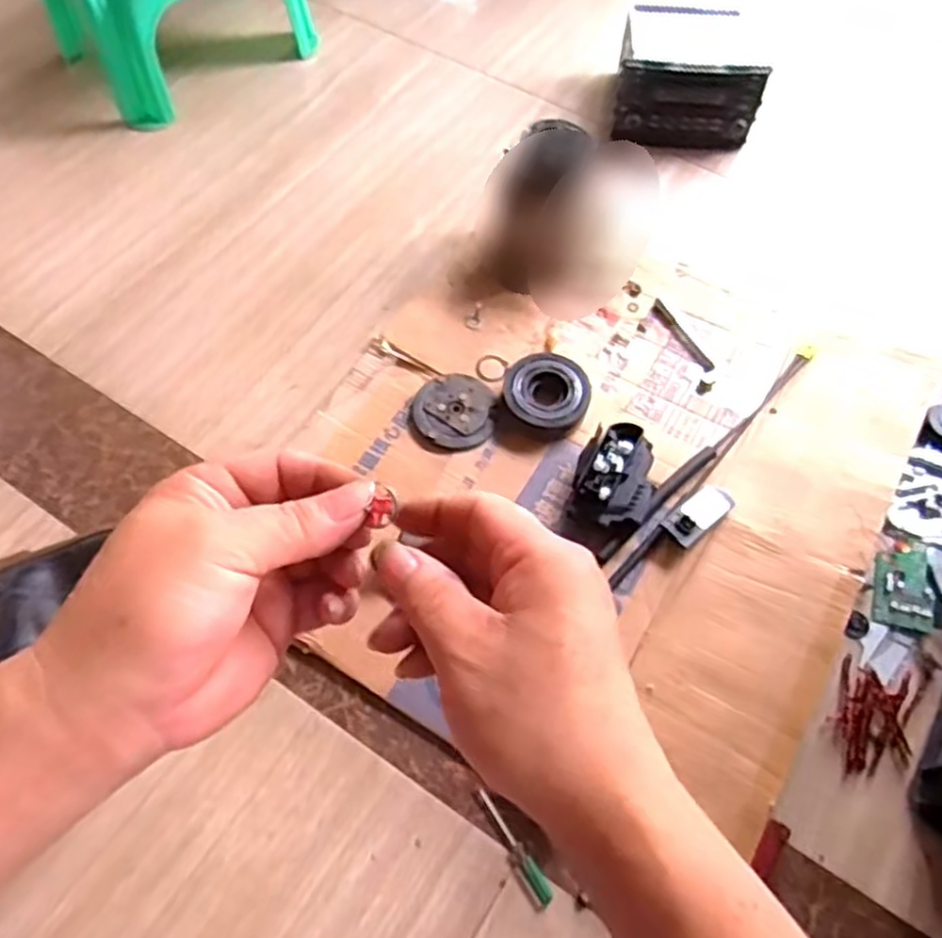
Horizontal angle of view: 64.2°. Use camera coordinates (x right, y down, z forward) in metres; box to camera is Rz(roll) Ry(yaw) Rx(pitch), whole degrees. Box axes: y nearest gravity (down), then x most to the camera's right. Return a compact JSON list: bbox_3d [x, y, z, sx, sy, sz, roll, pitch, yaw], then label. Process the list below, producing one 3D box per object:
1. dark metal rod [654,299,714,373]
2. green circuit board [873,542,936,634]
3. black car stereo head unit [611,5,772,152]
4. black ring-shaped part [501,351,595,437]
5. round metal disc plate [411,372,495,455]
[{"bbox_3d":[0.274,-0.172,0.969,0.016,0.005,0.124,-25,64,-13],"label":"dark metal rod"},{"bbox_3d":[0.469,0.125,0.813,0.059,0.011,0.097,13,62,7],"label":"green circuit board"},{"bbox_3d":[0.330,-0.603,1.152,0.207,0.124,0.202,7,61,4],"label":"black car stereo head unit"},{"bbox_3d":[0.090,-0.091,0.902,0.103,0.036,0.095,26,64,13],"label":"black ring-shaped part"},{"bbox_3d":[-0.022,-0.072,0.907,0.096,0.017,0.106,-2,61,-1],"label":"round metal disc plate"}]

